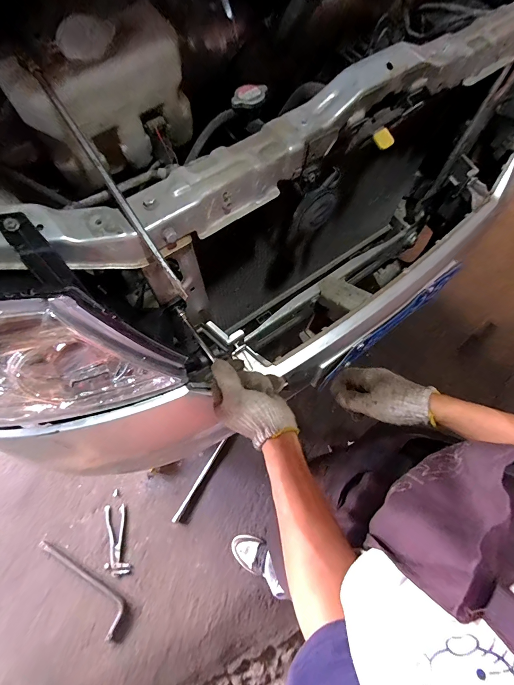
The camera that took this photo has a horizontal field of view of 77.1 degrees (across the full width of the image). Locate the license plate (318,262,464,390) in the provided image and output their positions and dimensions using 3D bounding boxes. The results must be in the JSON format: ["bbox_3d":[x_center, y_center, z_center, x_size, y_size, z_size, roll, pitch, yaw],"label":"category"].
[{"bbox_3d":[0.314,-0.042,0.753,0.435,0.108,0.018,-37,64,-11],"label":"license plate"}]

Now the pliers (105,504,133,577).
[{"bbox_3d":[-0.570,0.798,1.315,0.093,0.031,0.259,-18,69,-5],"label":"pliers"}]

